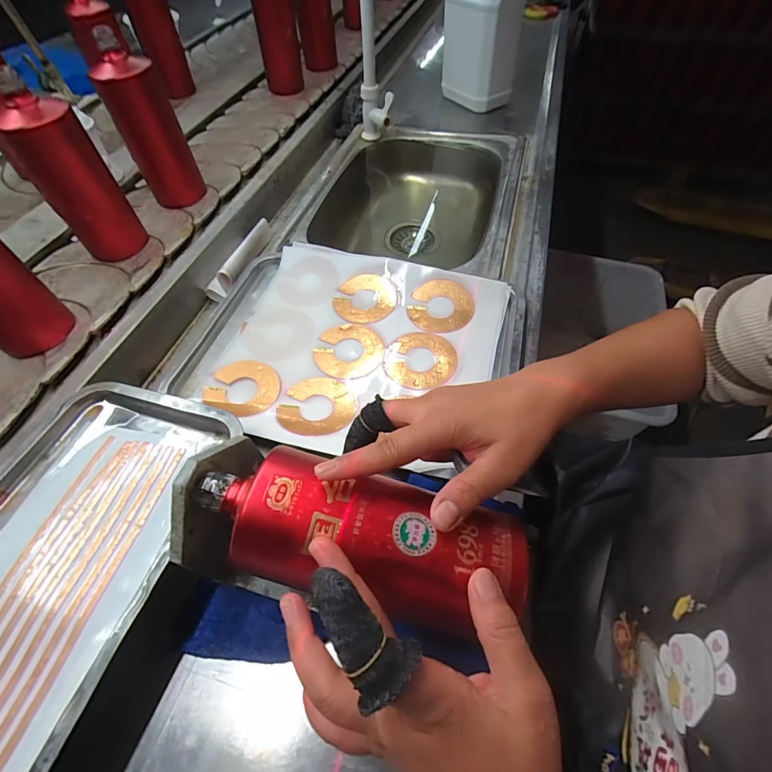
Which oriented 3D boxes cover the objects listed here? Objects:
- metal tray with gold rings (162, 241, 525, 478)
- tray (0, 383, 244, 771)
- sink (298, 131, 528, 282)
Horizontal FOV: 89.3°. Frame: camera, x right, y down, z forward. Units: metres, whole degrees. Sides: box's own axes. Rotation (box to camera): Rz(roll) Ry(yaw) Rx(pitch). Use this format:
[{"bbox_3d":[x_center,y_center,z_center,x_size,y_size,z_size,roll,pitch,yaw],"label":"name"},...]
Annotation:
[{"bbox_3d":[-0.051,-0.053,0.465,0.381,0.033,0.284,17,57,11],"label":"metal tray with gold rings"},{"bbox_3d":[-0.253,0.138,0.303,0.224,0.070,0.308,12,57,8],"label":"tray"},{"bbox_3d":[0.052,-0.315,0.727,0.331,0.143,0.428,13,60,8],"label":"sink"}]

